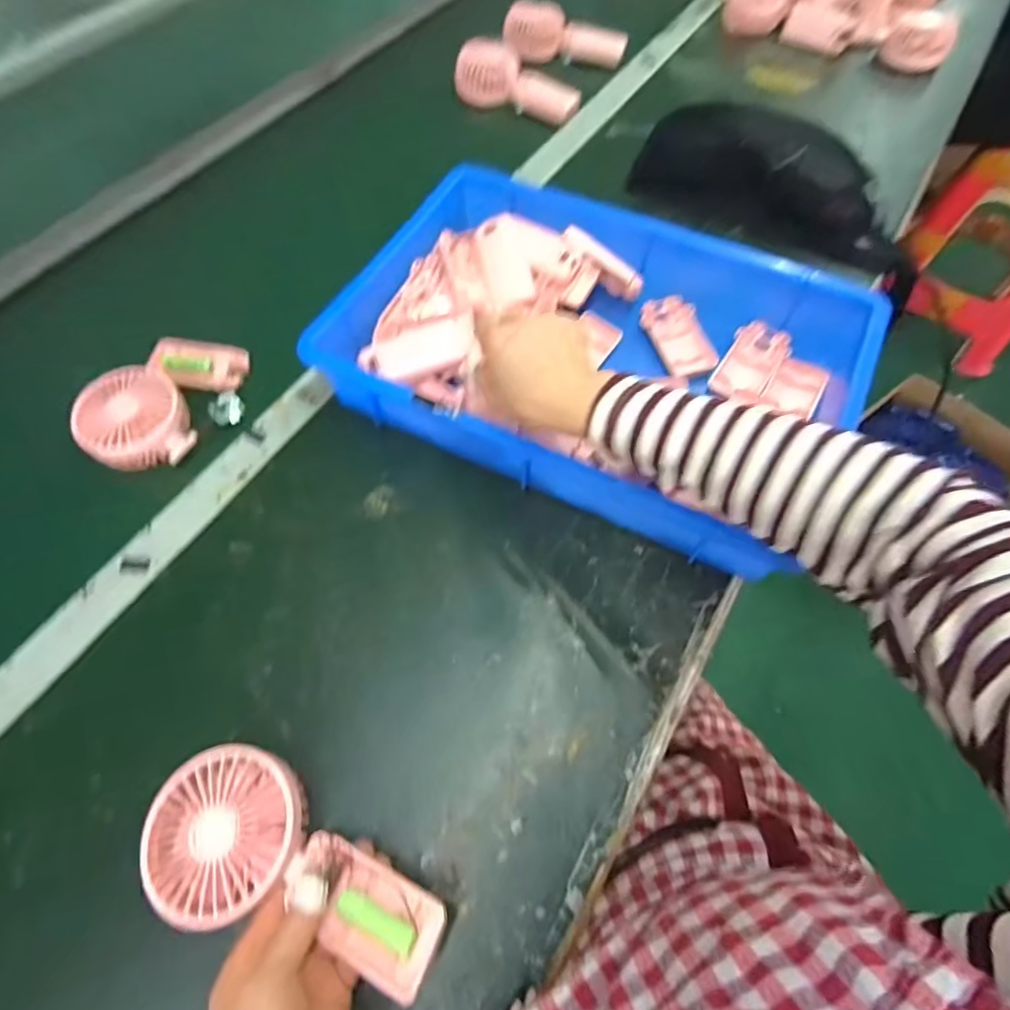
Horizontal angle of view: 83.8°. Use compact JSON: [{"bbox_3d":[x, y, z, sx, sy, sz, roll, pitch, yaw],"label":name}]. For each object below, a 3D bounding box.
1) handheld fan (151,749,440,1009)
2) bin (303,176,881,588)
[{"bbox_3d":[-0.122,0.208,0.323,0.181,0.026,0.085,22,64,11],"label":"handheld fan"},{"bbox_3d":[0.084,-0.149,0.519,0.436,0.082,0.315,24,65,13],"label":"bin"}]

